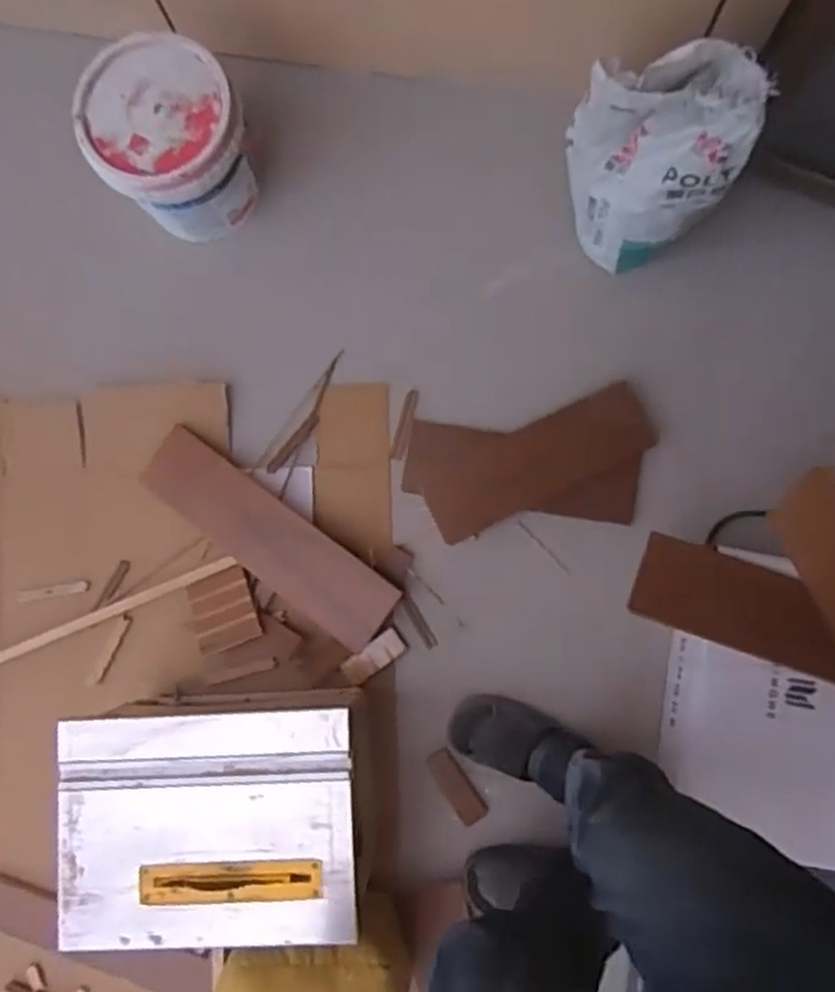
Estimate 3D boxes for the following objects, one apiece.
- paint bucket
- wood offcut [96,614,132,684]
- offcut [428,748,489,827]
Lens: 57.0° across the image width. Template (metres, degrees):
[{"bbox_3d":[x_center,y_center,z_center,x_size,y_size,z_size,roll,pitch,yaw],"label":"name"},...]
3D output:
[{"bbox_3d":[-0.396,-0.574,1.290,0.237,0.272,0.225,0,84,3],"label":"paint bucket"},{"bbox_3d":[-0.526,0.263,1.327,0.020,0.005,0.123,22,85,8],"label":"wood offcut"},{"bbox_3d":[0.066,0.485,1.280,0.045,0.008,0.126,-34,84,-1],"label":"offcut"}]

